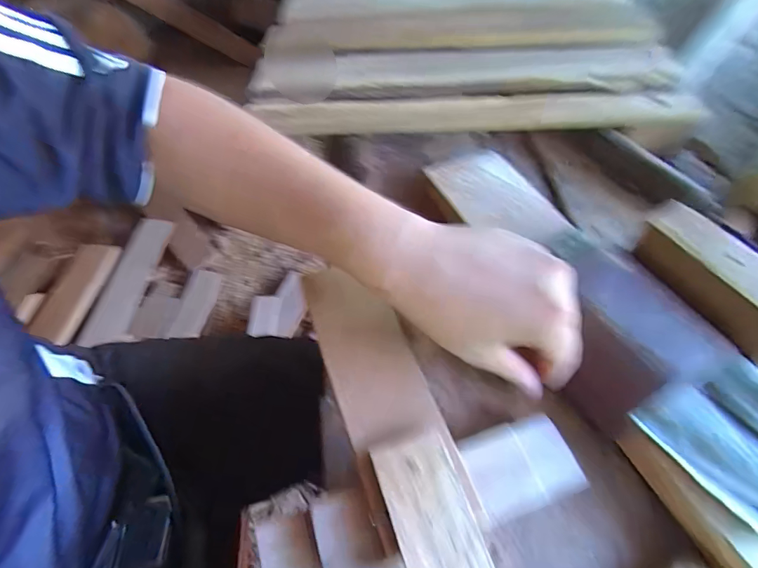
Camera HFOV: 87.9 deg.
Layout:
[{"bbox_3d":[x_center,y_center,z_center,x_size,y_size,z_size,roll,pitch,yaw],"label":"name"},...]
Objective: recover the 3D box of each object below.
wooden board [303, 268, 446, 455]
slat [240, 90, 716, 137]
[{"bbox_3d":[-0.010,0.040,0.258,0.054,0.013,0.129,-18,59,-7],"label":"wooden board"},{"bbox_3d":[0.090,-0.184,0.425,0.459,0.026,0.049,4,59,6],"label":"slat"}]

